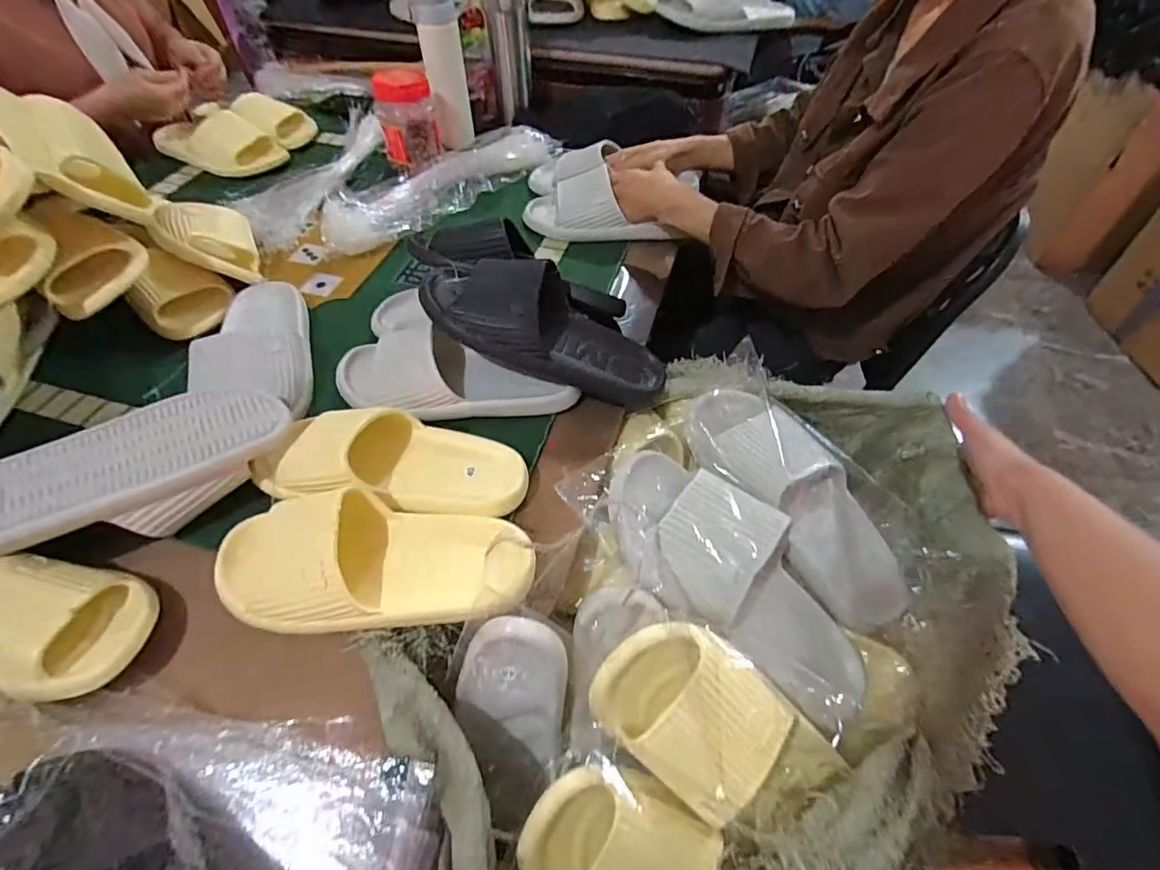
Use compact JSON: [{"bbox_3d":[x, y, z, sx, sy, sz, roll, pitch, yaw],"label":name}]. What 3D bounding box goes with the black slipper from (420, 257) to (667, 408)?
[{"bbox_3d":[-0.031,-0.117,0.578,0.273,0.077,0.100,24,53,-12],"label":"black slipper"}]

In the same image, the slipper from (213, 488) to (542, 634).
[{"bbox_3d":[-0.172,0.101,0.440,0.262,0.071,0.110,1,53,1],"label":"slipper"}]

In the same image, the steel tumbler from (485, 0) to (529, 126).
[{"bbox_3d":[-0.125,-0.675,0.949,0.067,0.203,0.062,-4,53,-2],"label":"steel tumbler"}]

